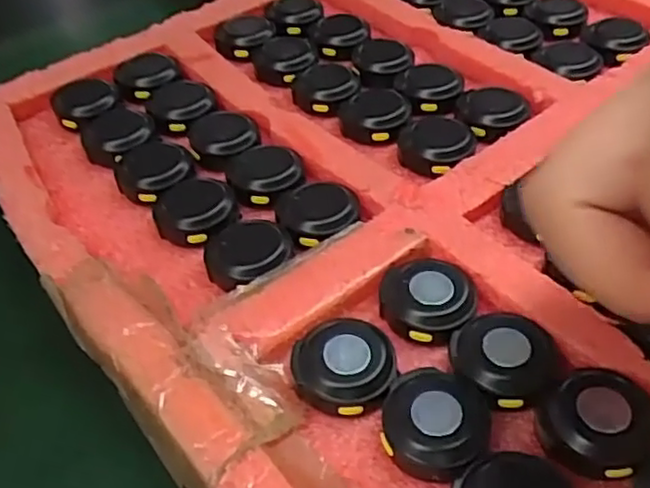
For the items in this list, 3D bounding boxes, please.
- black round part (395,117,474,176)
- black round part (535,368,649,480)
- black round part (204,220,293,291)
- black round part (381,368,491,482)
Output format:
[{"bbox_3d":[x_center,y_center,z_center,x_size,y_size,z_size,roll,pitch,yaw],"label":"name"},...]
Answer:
[{"bbox_3d":[0.045,-0.041,0.280,0.030,0.009,0.030,-3,47,3],"label":"black round part"},{"bbox_3d":[0.075,0.049,0.188,0.028,0.013,0.027,-3,47,3],"label":"black round part"},{"bbox_3d":[-0.027,0.003,0.242,0.029,0.007,0.031,-3,47,3],"label":"black round part"},{"bbox_3d":[0.031,0.051,0.191,0.028,0.013,0.031,9,49,13],"label":"black round part"}]

